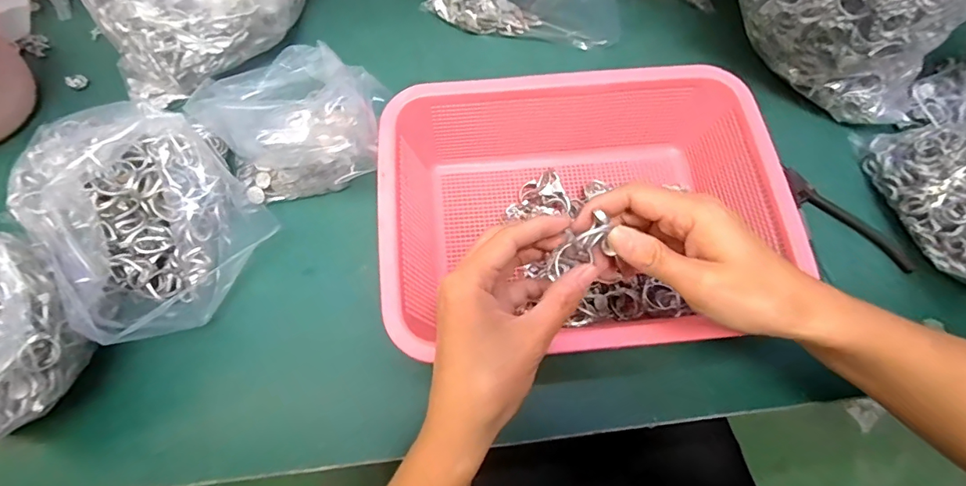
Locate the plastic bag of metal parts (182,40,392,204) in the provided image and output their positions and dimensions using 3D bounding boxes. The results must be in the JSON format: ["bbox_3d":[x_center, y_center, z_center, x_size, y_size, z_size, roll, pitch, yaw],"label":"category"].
[{"bbox_3d":[-0.164,-0.108,0.415,0.156,0.093,0.109,-15,71,-7],"label":"plastic bag of metal parts"}]

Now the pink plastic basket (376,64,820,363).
[{"bbox_3d":[0.074,-0.028,0.400,0.303,0.091,0.219,-4,70,-4],"label":"pink plastic basket"}]

